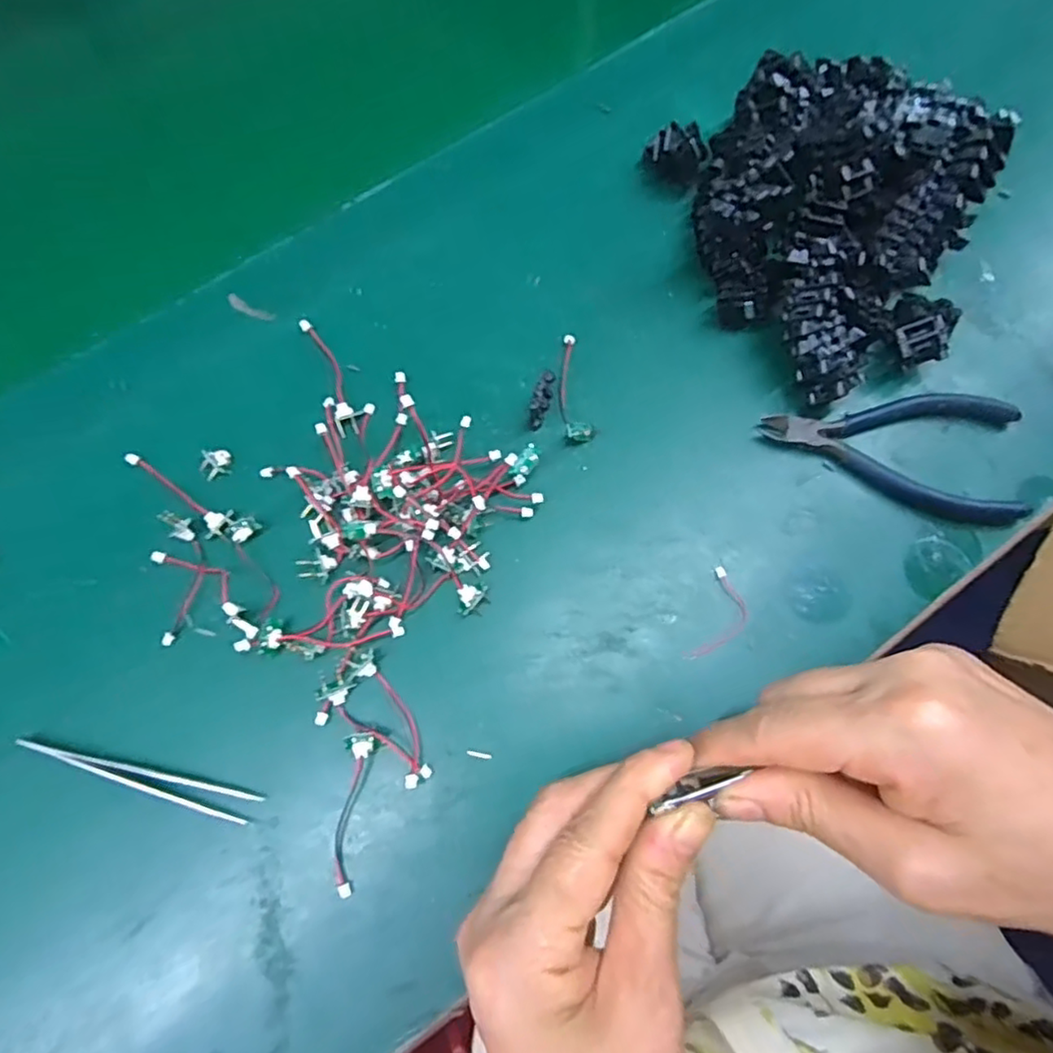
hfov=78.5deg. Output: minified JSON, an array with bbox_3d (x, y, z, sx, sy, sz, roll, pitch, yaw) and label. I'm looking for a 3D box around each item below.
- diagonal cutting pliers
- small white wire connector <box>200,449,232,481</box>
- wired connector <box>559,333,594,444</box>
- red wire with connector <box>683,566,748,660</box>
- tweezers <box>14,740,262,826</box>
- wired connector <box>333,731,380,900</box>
[{"bbox_3d":[0.173,-0.039,0.305,0.118,0.011,0.058,12,73,4],"label":"diagonal cutting pliers"},{"bbox_3d":[-0.149,-0.030,0.309,0.013,0.004,0.016,-5,72,-1],"label":"small white wire connector"},{"bbox_3d":[0.022,-0.069,0.318,0.013,0.004,0.061,-7,72,-2],"label":"wired connector"},{"bbox_3d":[0.086,0.041,0.283,0.020,0.005,0.044,23,74,7],"label":"red wire with connector"},{"bbox_3d":[-0.160,0.104,0.263,0.103,0.006,0.011,11,73,4],"label":"tweezers"},{"bbox_3d":[-0.070,0.114,0.258,0.013,0.009,0.060,4,72,2],"label":"wired connector"}]

